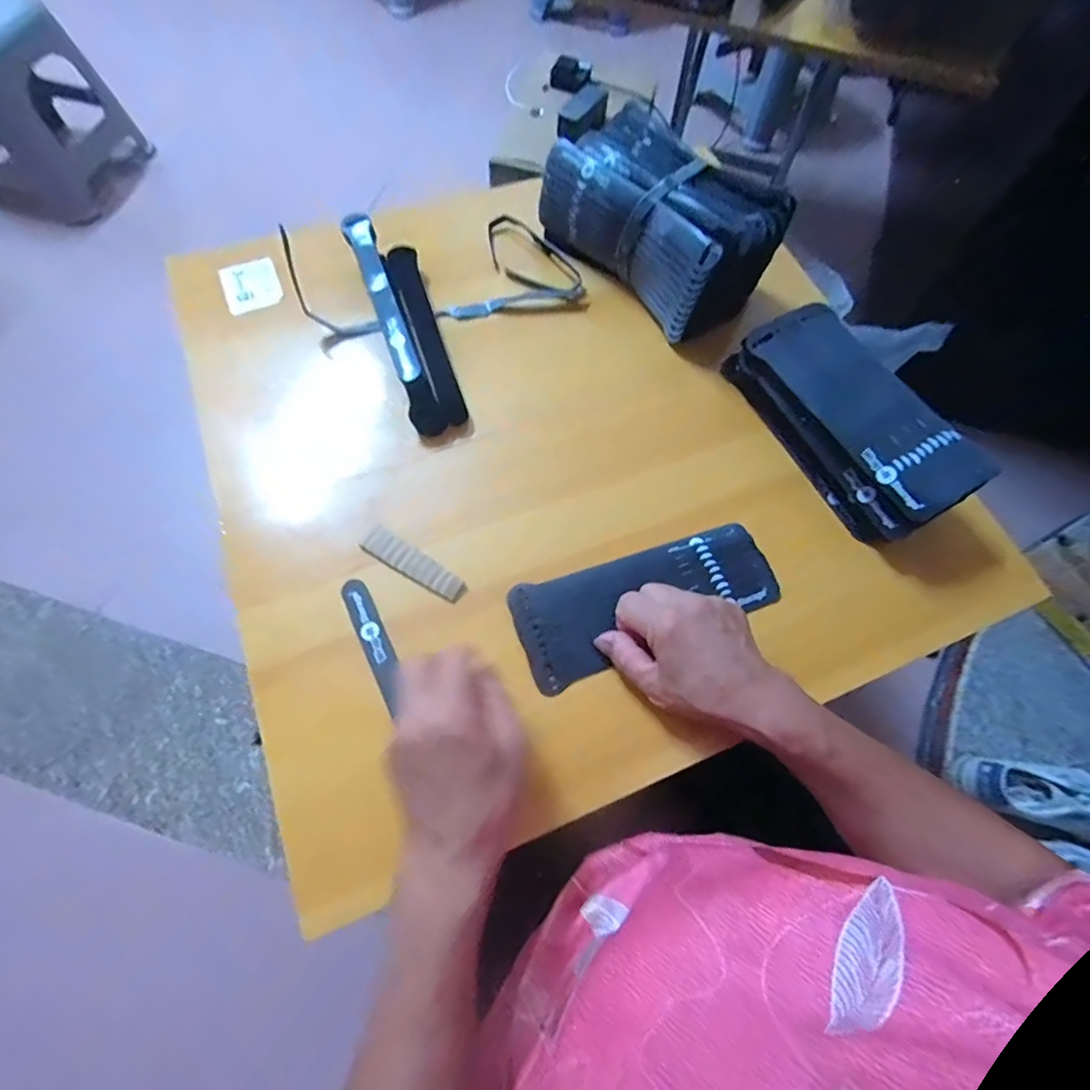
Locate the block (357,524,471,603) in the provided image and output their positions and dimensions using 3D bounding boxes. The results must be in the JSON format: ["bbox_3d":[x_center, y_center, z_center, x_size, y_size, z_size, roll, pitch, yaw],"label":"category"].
[{"bbox_3d":[-0.100,0.014,0.420,0.087,0.006,0.022,31,68,10],"label":"block"}]

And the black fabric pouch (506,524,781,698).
[{"bbox_3d":[0.076,0.039,0.415,0.198,0.011,0.076,-20,69,-11],"label":"black fabric pouch"}]

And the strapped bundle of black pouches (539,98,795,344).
[{"bbox_3d":[0.112,-0.305,0.514,0.121,0.089,0.226,-38,74,-17],"label":"strapped bundle of black pouches"}]

